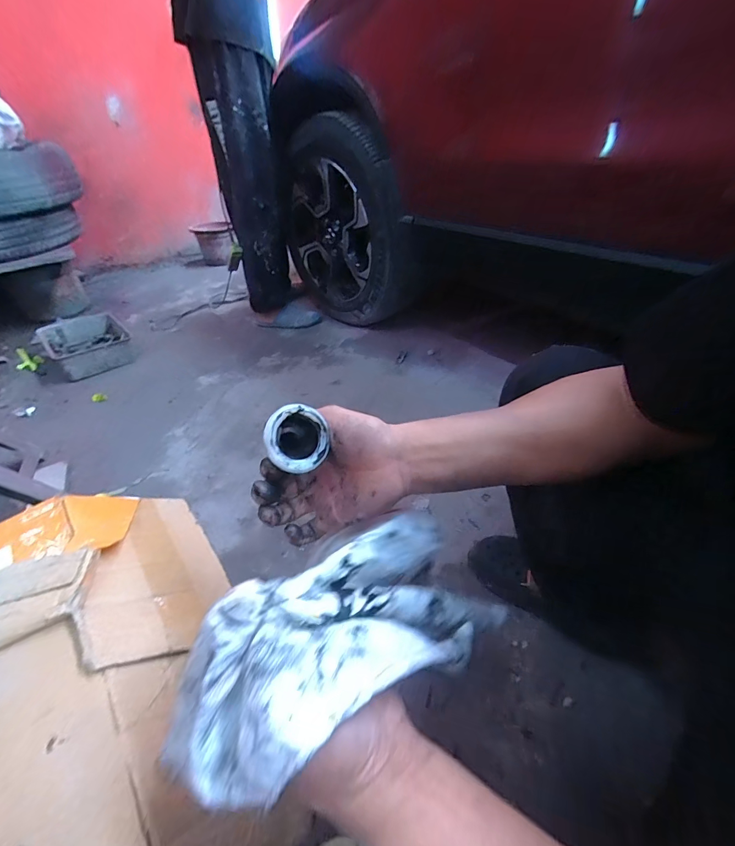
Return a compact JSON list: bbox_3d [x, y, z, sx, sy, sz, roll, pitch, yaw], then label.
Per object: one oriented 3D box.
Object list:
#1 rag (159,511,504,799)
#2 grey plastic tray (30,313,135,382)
[{"bbox_3d":[0.014,0.141,0.281,0.094,0.084,0.279,34,22,35],"label":"rag"},{"bbox_3d":[-1.145,-0.322,1.534,0.311,0.084,0.393,-28,46,-27],"label":"grey plastic tray"}]

